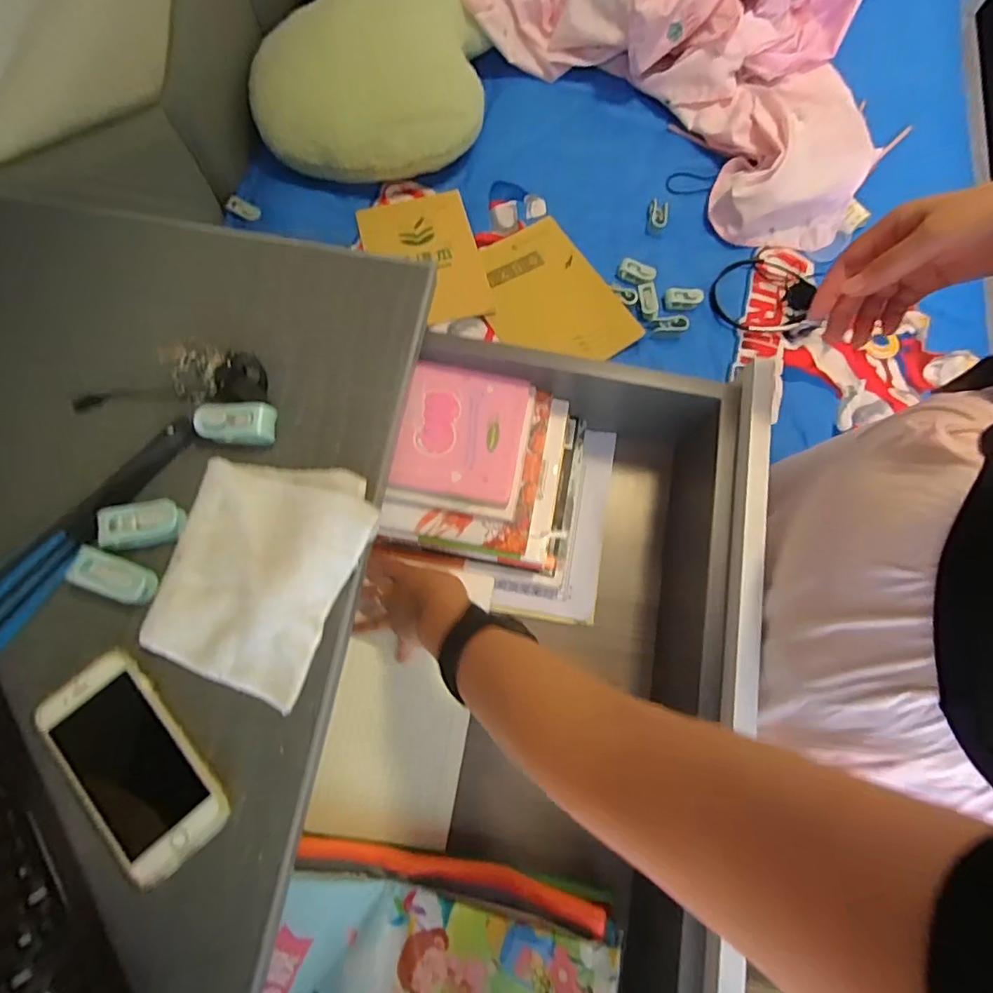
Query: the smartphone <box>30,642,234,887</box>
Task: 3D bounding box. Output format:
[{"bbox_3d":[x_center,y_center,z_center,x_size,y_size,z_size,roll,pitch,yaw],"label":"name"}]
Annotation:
[{"bbox_3d":[-0.240,0.175,0.355,0.071,0.004,0.140,-39,79,-11],"label":"smartphone"}]

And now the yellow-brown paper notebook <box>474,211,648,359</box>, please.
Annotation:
[{"bbox_3d":[0.075,-0.300,0.820,0.184,0.008,0.251,-31,77,-9],"label":"yellow-brown paper notebook"}]

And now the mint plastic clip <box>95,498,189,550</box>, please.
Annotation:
[{"bbox_3d":[-0.257,0.019,0.394,0.055,0.018,0.028,-13,75,-5],"label":"mint plastic clip"}]

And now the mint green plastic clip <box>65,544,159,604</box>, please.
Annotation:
[{"bbox_3d":[-0.270,0.056,0.381,0.056,0.013,0.026,27,75,-8],"label":"mint green plastic clip"}]

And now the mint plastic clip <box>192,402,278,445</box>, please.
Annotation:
[{"bbox_3d":[-0.200,-0.057,0.418,0.058,0.020,0.027,0,74,-1],"label":"mint plastic clip"}]

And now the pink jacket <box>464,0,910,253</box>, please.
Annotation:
[{"bbox_3d":[0.374,-0.802,0.885,0.727,0.182,0.576,41,78,9],"label":"pink jacket"}]

